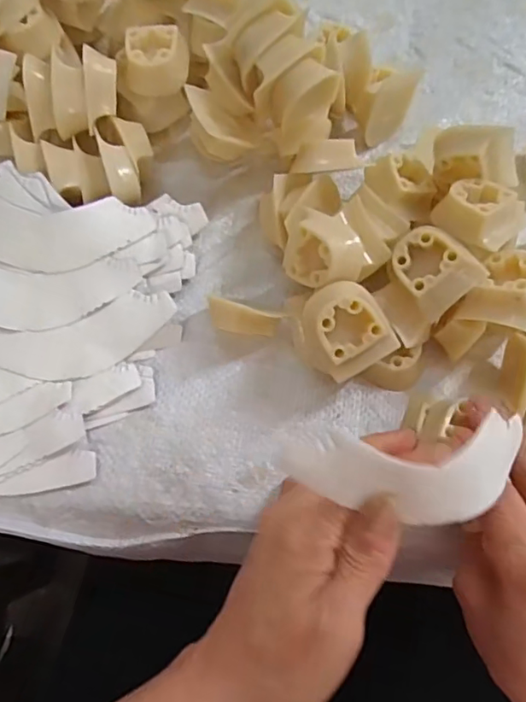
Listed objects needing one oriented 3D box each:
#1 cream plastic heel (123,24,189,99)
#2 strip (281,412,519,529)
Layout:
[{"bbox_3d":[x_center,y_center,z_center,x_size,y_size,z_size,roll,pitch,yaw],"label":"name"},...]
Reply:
[{"bbox_3d":[-0.064,-0.173,0.326,0.035,0.021,0.033,11,71,2],"label":"cream plastic heel"},{"bbox_3d":[0.059,0.046,0.212,0.106,0.017,0.040,6,69,-18],"label":"strip"}]

